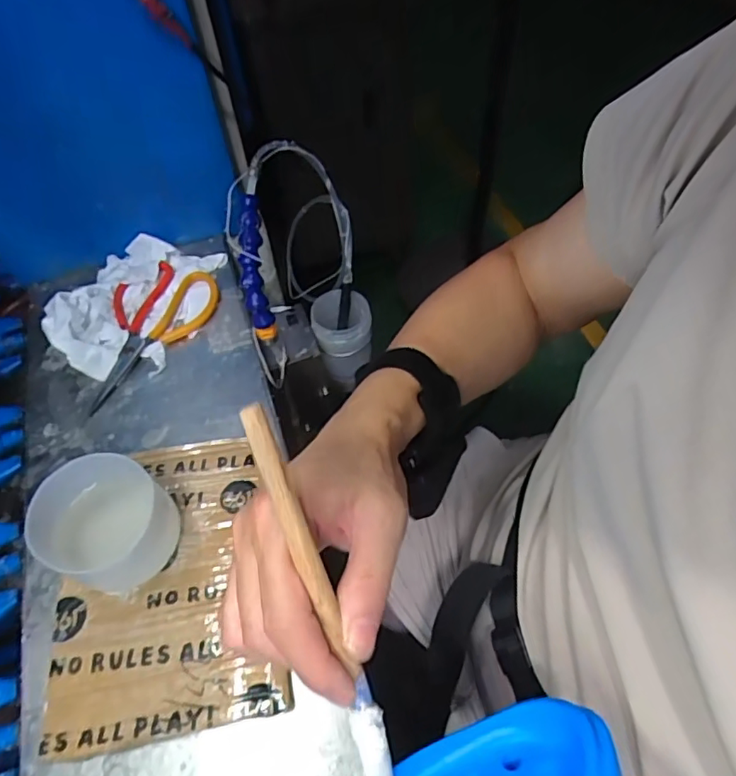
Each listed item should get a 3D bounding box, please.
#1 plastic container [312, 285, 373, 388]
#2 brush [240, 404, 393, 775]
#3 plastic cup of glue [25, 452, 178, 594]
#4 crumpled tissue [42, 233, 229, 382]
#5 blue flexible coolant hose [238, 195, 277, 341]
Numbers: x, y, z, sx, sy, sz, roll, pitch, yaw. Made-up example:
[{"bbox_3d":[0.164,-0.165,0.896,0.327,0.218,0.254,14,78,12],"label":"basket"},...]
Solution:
[{"bbox_3d":[-0.032,-0.063,0.704,0.070,0.107,0.070,-5,53,-3],"label":"plastic container"},{"bbox_3d":[-0.018,0.093,0.233,0.015,0.183,0.007,-21,11,-14],"label":"brush"},{"bbox_3d":[-0.199,0.110,0.430,0.091,0.080,0.086,0,53,0],"label":"plastic cup of glue"},{"bbox_3d":[-0.255,-0.099,0.610,0.157,0.040,0.193,9,54,7],"label":"crumpled tissue"},{"bbox_3d":[-0.115,-0.120,0.565,0.026,0.143,0.030,-6,11,-4],"label":"blue flexible coolant hose"}]

